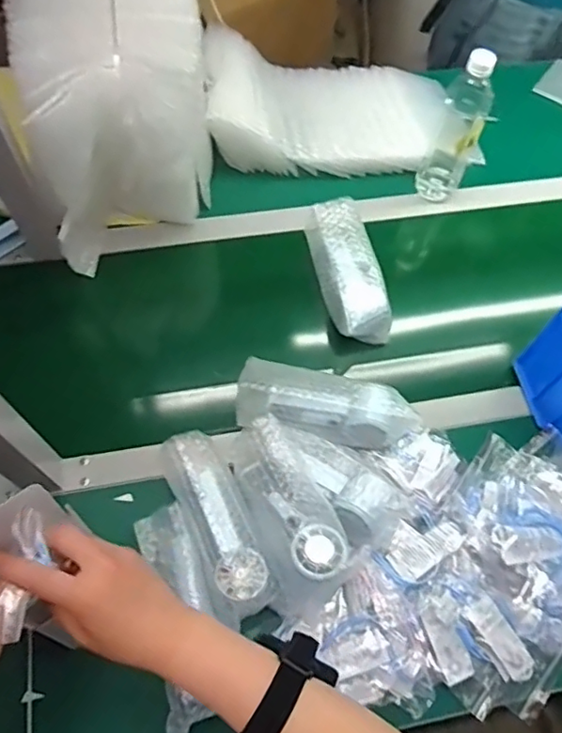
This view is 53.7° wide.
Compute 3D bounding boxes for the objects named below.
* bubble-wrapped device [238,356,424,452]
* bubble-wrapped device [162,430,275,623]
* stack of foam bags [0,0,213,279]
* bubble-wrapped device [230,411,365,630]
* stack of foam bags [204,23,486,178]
[{"bbox_3d":[0.056,0.042,0.664,0.206,0.055,0.083,12,64,3],"label":"bubble-wrapped device"},{"bbox_3d":[-0.065,0.161,0.584,0.064,0.058,0.190,-22,67,-14],"label":"bubble-wrapped device"},{"bbox_3d":[-0.215,-0.382,0.760,0.219,0.259,0.397,-9,64,-8],"label":"stack of foam bags"},{"bbox_3d":[0.007,0.158,0.599,0.088,0.059,0.203,-27,68,-15],"label":"bubble-wrapped device"},{"bbox_3d":[0.081,-0.428,0.895,0.373,0.111,0.224,0,64,-3],"label":"stack of foam bags"}]

